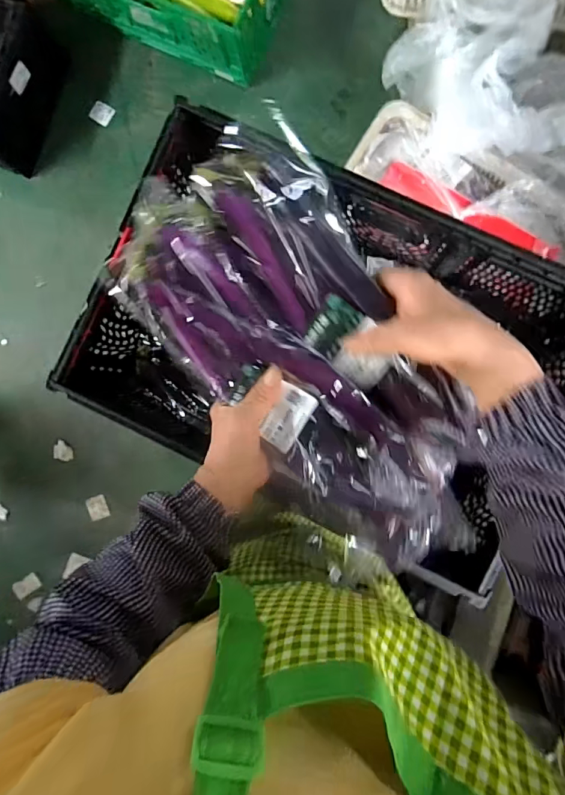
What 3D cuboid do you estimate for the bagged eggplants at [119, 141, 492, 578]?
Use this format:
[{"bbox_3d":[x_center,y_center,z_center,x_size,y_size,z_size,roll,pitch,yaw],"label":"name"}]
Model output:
[{"bbox_3d":[0.025,-0.030,0.413,0.189,0.057,0.395,-35,95,4],"label":"bagged eggplants"}]

